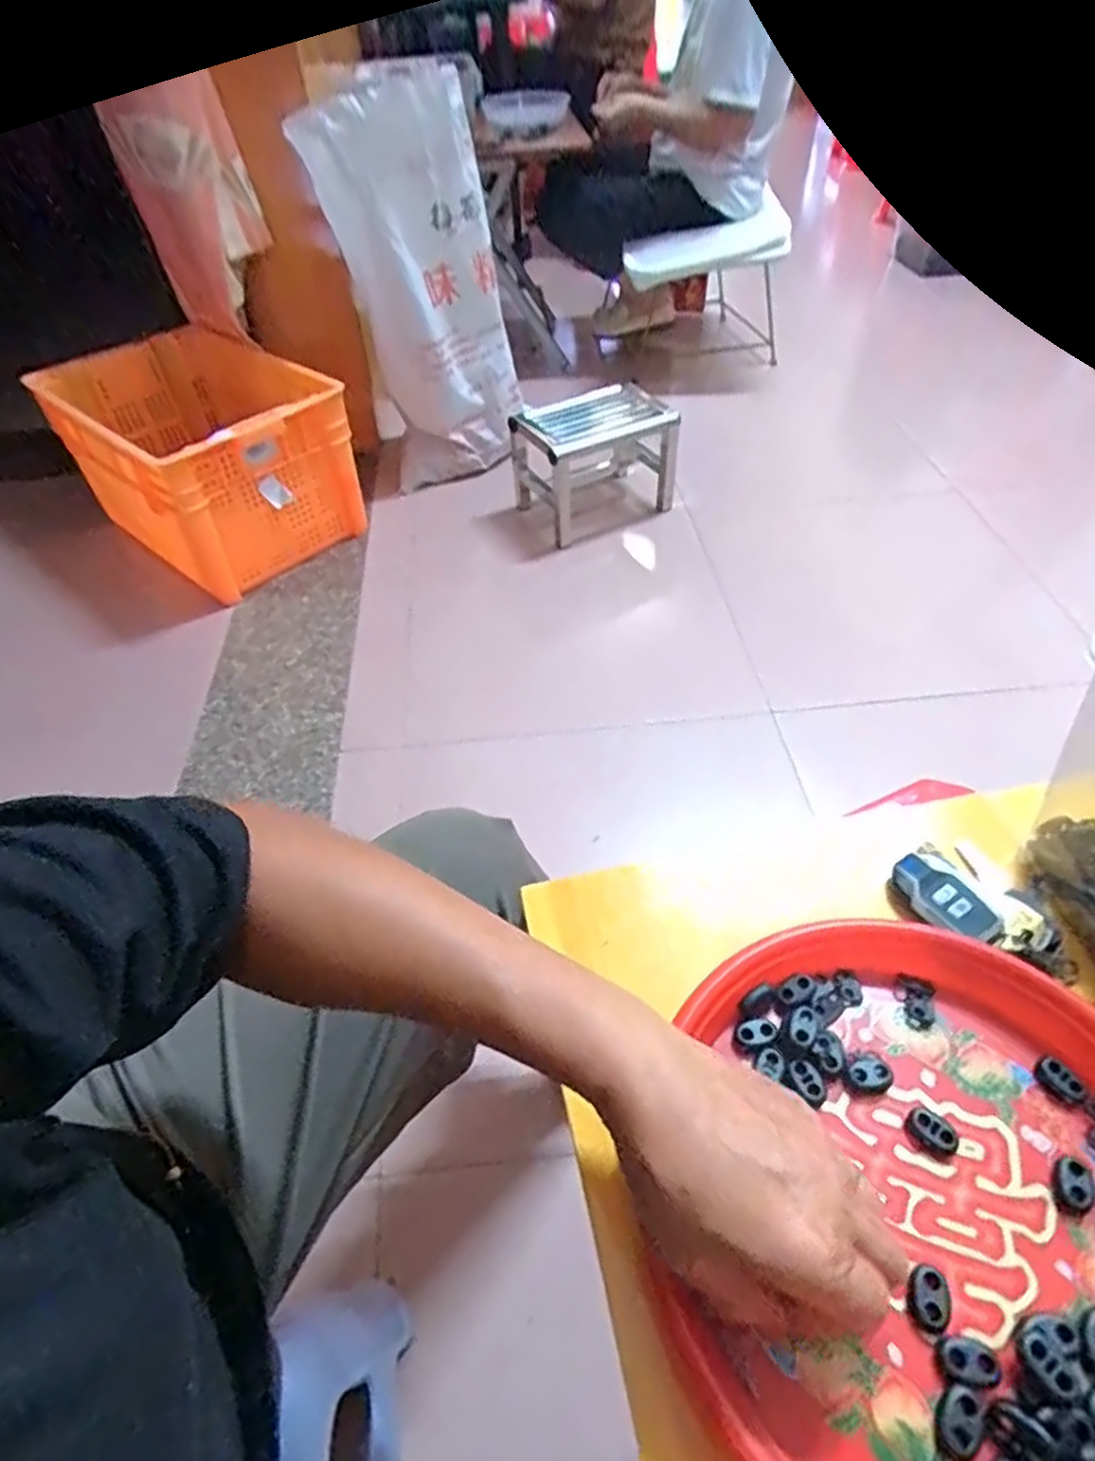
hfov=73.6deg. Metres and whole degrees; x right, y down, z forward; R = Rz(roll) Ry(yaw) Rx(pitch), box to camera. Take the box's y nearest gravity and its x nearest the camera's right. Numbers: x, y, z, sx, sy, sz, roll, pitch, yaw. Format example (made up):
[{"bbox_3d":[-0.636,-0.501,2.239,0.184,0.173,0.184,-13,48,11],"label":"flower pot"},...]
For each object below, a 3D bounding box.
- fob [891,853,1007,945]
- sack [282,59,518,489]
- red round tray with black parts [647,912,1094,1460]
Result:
[{"bbox_3d":[0.218,0.091,0.401,0.033,0.011,0.059,-27,52,-20],"label":"fob"},{"bbox_3d":[-0.275,-0.949,1.640,0.381,0.782,0.215,-5,48,-2],"label":"sack"},{"bbox_3d":[0.169,0.199,0.307,0.218,0.027,0.239,-1,48,1],"label":"red round tray with black parts"}]

